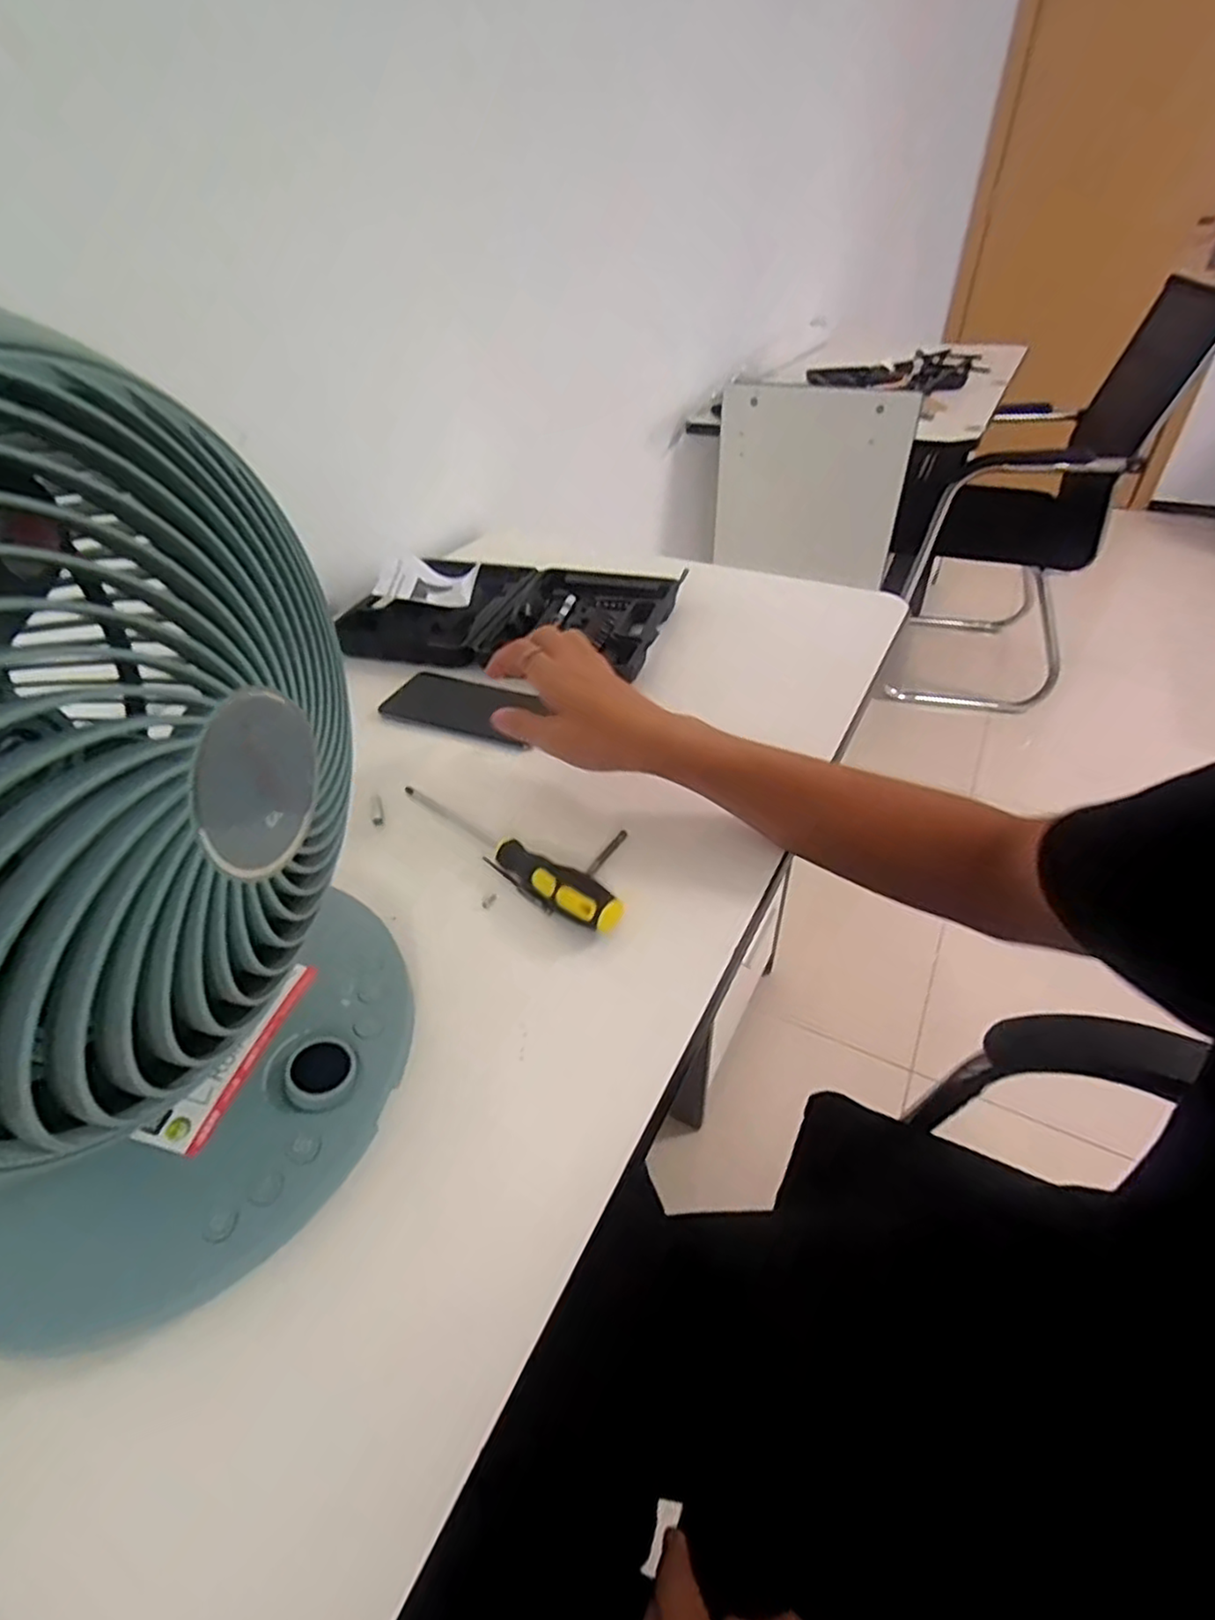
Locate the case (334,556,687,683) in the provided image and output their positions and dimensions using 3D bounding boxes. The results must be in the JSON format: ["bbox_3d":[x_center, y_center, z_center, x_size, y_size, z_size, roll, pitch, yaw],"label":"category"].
[{"bbox_3d":[-0.098,-0.220,0.757,0.323,0.048,0.210,8,42,12],"label":"case"}]

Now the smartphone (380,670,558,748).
[{"bbox_3d":[-0.130,-0.094,0.631,0.147,0.008,0.074,16,44,20],"label":"smartphone"}]

